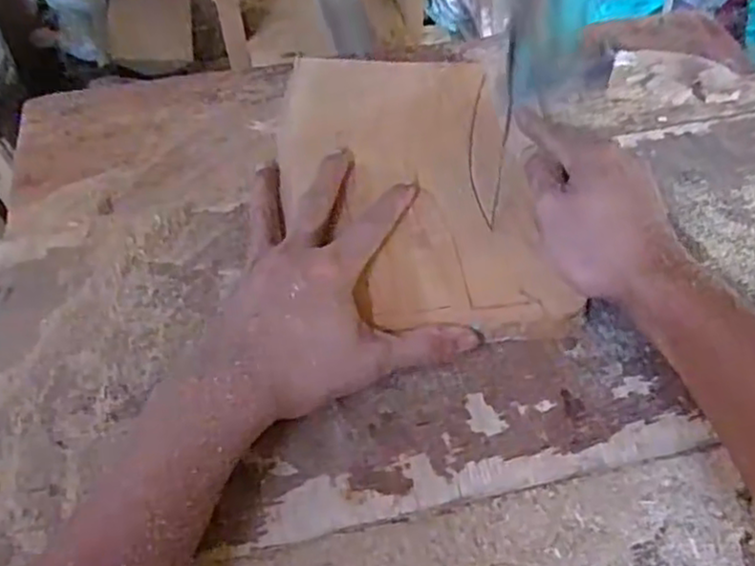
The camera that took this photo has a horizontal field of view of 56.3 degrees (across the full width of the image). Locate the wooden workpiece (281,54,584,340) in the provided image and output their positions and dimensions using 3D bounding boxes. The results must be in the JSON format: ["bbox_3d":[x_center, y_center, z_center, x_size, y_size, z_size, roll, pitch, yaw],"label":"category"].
[{"bbox_3d":[0.021,-0.069,0.471,0.161,0.024,0.245,-7,51,-4],"label":"wooden workpiece"}]

